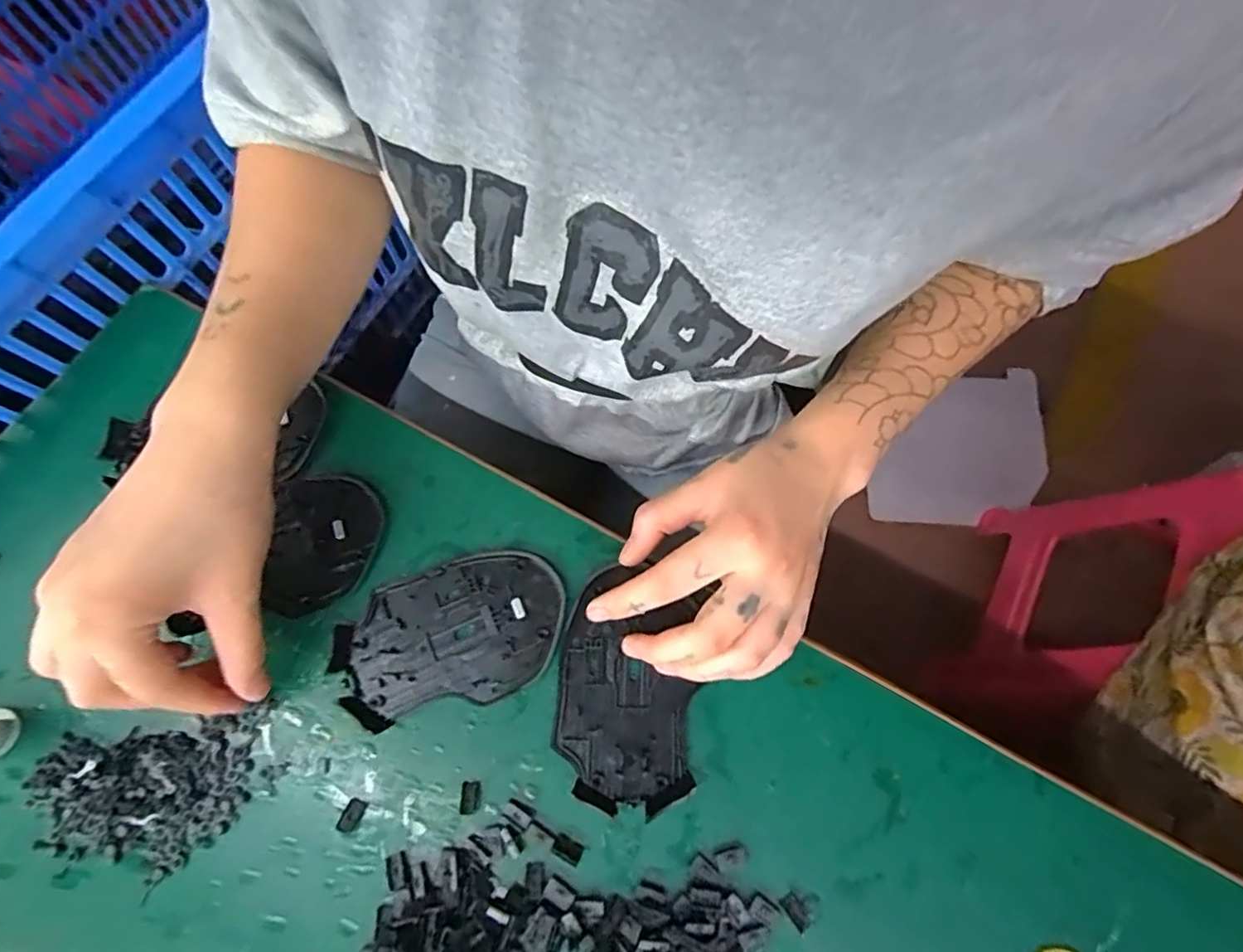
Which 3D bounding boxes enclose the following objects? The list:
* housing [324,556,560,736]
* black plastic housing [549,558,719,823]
[{"bbox_3d":[-0.088,0.080,0.303,0.113,0.014,0.071,-13,73,-4],"label":"housing"},{"bbox_3d":[0.002,0.101,0.295,0.067,0.018,0.110,8,73,3],"label":"black plastic housing"}]

